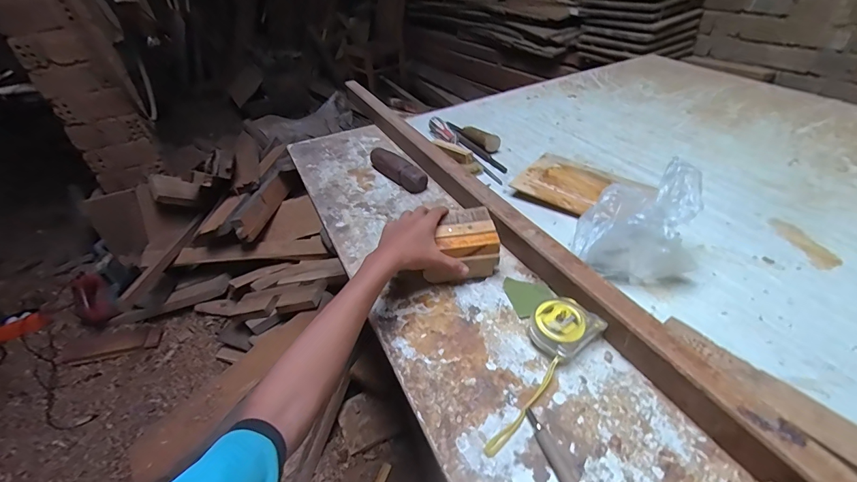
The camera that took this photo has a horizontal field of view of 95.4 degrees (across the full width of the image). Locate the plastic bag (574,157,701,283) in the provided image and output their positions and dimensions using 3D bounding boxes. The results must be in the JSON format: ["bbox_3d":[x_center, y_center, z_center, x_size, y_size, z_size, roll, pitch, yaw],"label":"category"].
[{"bbox_3d":[0.283,-0.024,0.518,0.145,0.122,0.131,25,47,30],"label":"plastic bag"}]

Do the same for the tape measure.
[{"bbox_3d":[0.109,0.129,0.416,0.188,0.031,0.064,-31,47,-29],"label":"tape measure"}]

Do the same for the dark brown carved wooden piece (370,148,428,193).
[{"bbox_3d":[-0.066,-0.146,0.769,0.041,0.039,0.175,-27,45,-26],"label":"dark brown carved wooden piece"}]

